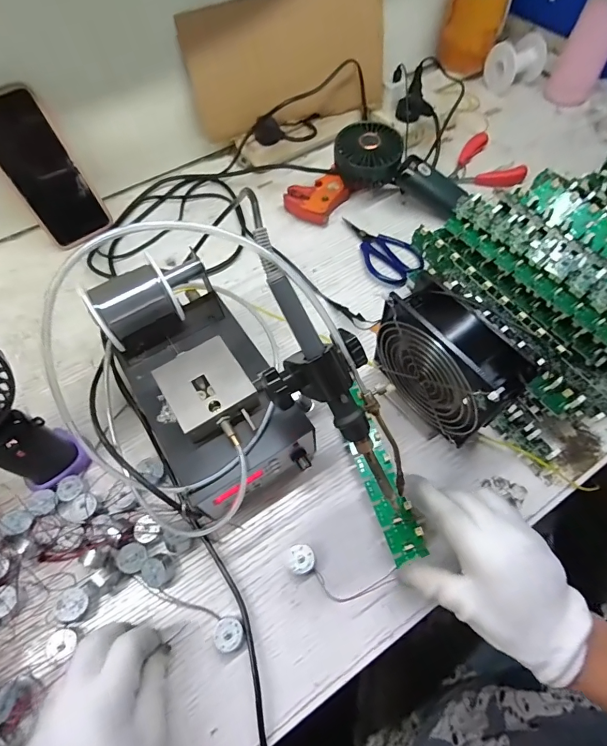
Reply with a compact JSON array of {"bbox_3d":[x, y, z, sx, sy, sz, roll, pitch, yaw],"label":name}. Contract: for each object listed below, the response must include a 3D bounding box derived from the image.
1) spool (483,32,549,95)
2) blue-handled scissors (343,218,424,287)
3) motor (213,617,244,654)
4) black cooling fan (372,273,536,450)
[{"bbox_3d":[0.342,-0.502,0.658,0.068,0.064,0.064,-24,64,-10],"label":"spool"},{"bbox_3d":[0.090,-0.156,0.516,0.122,0.011,0.067,40,70,20],"label":"blue-handled scissors"},{"bbox_3d":[-0.058,0.204,0.316,0.022,0.014,0.023,-1,62,2],"label":"motor"},{"bbox_3d":[0.118,-0.003,0.350,0.044,0.135,0.114,-35,66,-15],"label":"black cooling fan"}]

